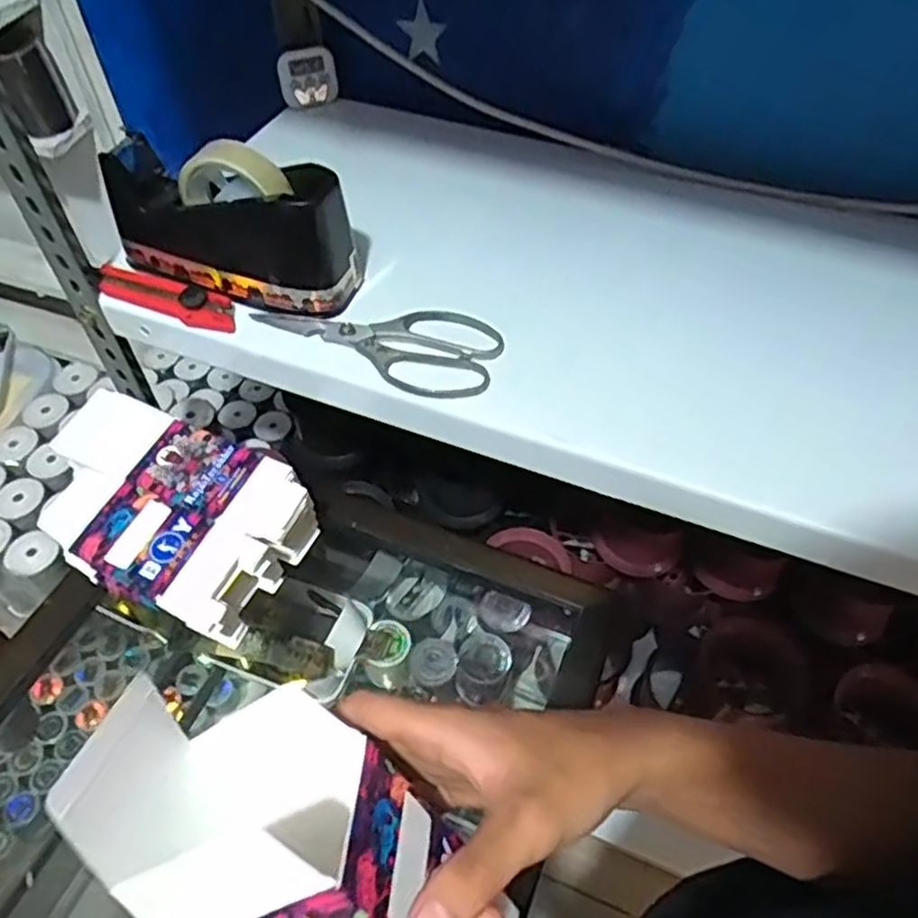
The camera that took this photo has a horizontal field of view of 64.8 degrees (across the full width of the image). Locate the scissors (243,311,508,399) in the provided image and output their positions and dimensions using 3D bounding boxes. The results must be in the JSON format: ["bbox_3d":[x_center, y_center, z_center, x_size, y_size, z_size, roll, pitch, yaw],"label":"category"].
[{"bbox_3d":[-0.066,-0.095,0.569,0.194,0.014,0.089,13,52,10],"label":"scissors"}]

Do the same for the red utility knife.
[{"bbox_3d":[-0.238,-0.134,0.592,0.132,0.013,0.036,19,54,14],"label":"red utility knife"}]

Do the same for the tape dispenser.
[{"bbox_3d":[-0.183,-0.189,0.573,0.198,0.099,0.069,15,53,11],"label":"tape dispenser"}]

